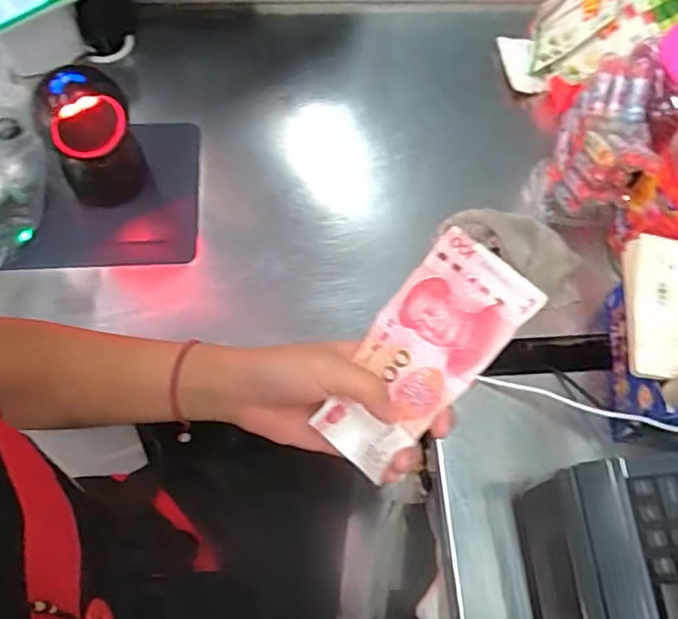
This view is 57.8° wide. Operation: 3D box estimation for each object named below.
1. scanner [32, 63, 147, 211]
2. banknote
[{"bbox_3d":[-0.264,-0.181,0.659,0.088,0.148,0.072,-25,70,-14],"label":"scanner"},{"bbox_3d":[0.052,0.029,0.375,0.068,0.027,0.146,38,90,13],"label":"banknote"}]

